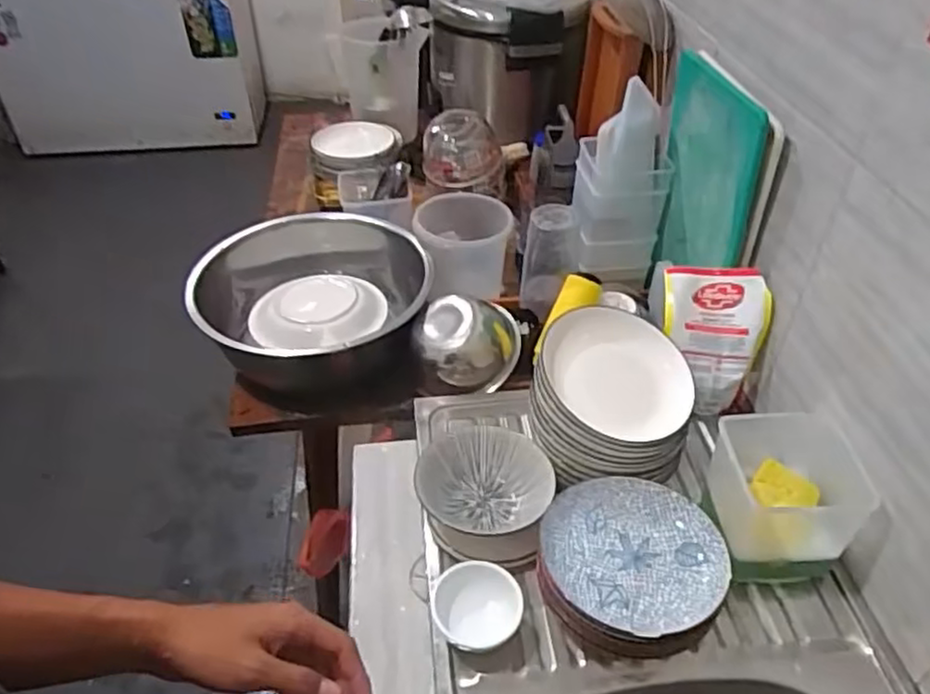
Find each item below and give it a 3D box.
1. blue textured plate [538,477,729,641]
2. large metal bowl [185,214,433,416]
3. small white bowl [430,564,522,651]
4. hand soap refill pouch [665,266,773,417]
[{"bbox_3d":[0.188,0.224,0.773,0.190,0.026,0.183,0,41,0],"label":"blue textured plate"},{"bbox_3d":[-0.241,-0.085,1.175,0.354,0.159,0.414,1,41,1],"label":"large metal bowl"},{"bbox_3d":[0.012,0.286,0.759,0.097,0.044,0.092,0,41,0],"label":"small white bowl"},{"bbox_3d":[0.346,-0.009,0.972,0.133,0.203,0.046,2,3,21],"label":"hand soap refill pouch"}]

